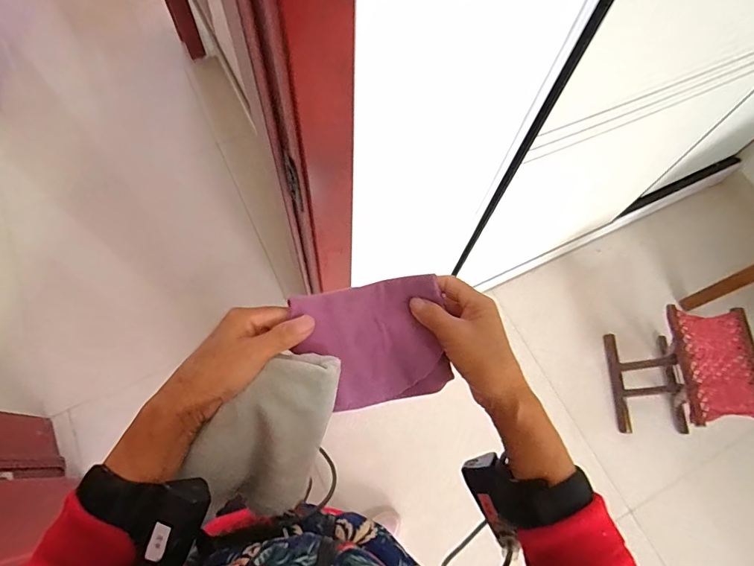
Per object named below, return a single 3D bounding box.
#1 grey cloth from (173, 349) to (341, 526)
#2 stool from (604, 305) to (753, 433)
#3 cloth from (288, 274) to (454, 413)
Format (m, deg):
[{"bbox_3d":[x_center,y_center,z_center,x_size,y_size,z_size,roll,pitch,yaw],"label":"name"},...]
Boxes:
[{"bbox_3d":[-0.094,0.130,0.379,0.104,0.035,0.165,20,102,-14],"label":"grey cloth"},{"bbox_3d":[0.901,0.275,1.300,0.231,0.358,0.303,1,68,-2],"label":"stool"},{"bbox_3d":[-0.003,0.055,0.402,0.130,0.063,0.103,-10,69,-6],"label":"cloth"}]

